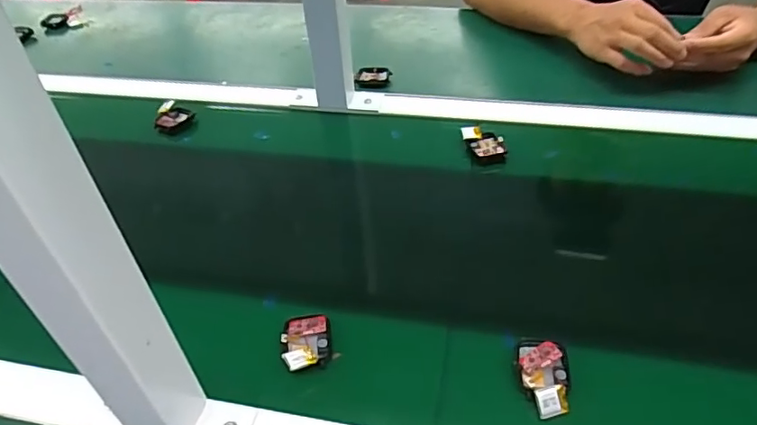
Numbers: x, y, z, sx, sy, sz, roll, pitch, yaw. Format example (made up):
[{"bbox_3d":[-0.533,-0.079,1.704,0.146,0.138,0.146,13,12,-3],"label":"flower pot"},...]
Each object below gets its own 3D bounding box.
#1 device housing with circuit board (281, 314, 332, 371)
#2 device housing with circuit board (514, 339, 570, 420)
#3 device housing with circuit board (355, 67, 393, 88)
[{"bbox_3d":[-0.057,0.104,0.432,0.036,0.018,0.053,-6,43,-2],"label":"device housing with circuit board"},{"bbox_3d":[0.121,0.120,0.399,0.036,0.012,0.059,2,43,7],"label":"device housing with circuit board"},{"bbox_3d":[-0.007,-0.184,0.736,0.046,0.010,0.042,3,43,8],"label":"device housing with circuit board"}]

